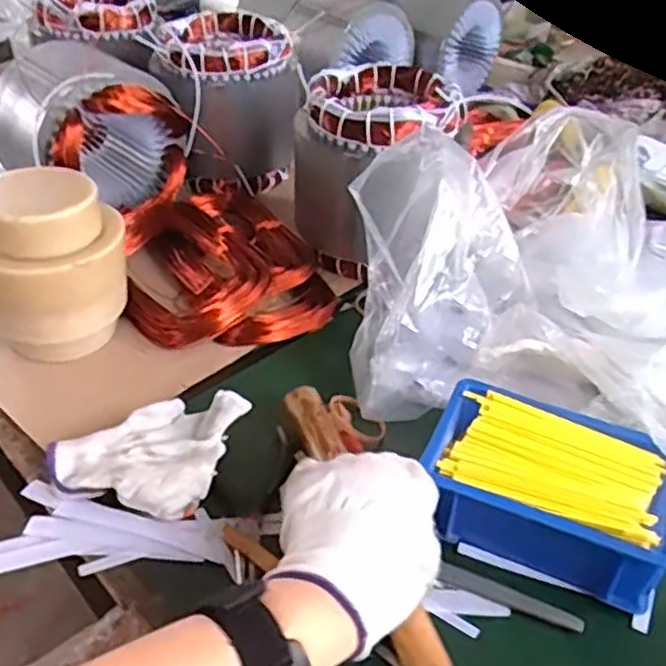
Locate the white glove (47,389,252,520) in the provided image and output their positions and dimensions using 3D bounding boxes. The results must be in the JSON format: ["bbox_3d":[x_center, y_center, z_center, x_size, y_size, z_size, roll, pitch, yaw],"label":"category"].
[{"bbox_3d":[-0.120,0.076,0.459,0.103,0.048,0.094,16,41,17],"label":"white glove"}]

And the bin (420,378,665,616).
[{"bbox_3d":[0.126,0.099,0.420,0.141,0.057,0.104,18,41,19],"label":"bin"}]

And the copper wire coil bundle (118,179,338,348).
[{"bbox_3d":[-0.111,-0.072,0.647,0.171,0.054,0.225,-12,41,-18],"label":"copper wire coil bundle"}]

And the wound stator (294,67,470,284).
[{"bbox_3d":[0.048,-0.151,0.644,0.140,0.144,0.154,1,38,-1],"label":"wound stator"}]

